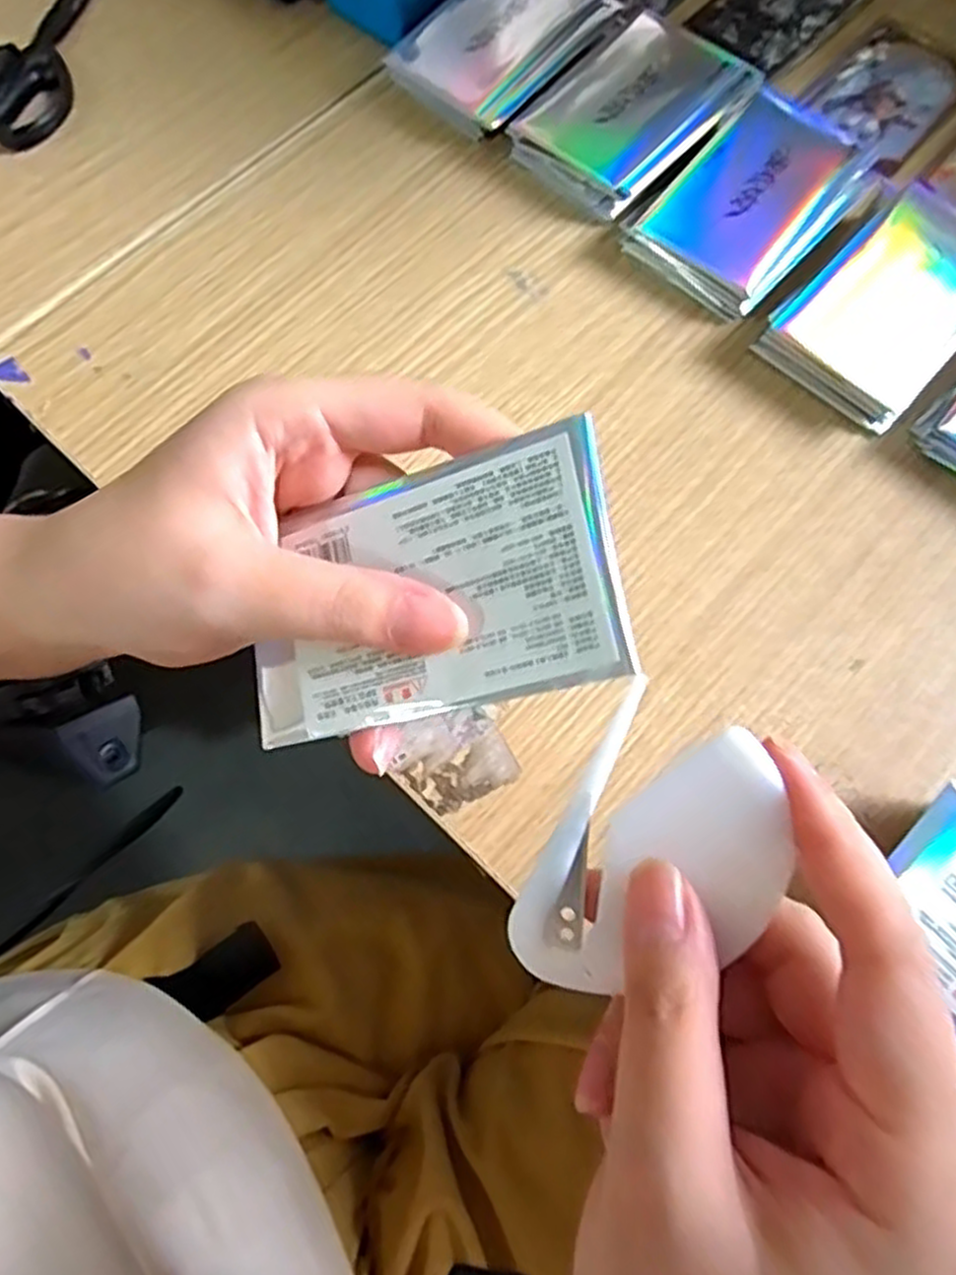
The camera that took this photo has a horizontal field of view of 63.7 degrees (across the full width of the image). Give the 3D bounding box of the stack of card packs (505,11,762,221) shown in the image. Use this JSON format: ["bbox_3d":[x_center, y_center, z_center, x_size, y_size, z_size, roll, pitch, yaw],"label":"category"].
[{"bbox_3d":[0.069,-0.237,0.350,0.071,0.022,0.093,41,76,13],"label":"stack of card packs"}]

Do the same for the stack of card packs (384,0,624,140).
[{"bbox_3d":[0.016,-0.286,0.368,0.067,0.021,0.100,40,76,13],"label":"stack of card packs"}]

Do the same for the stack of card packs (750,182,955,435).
[{"bbox_3d":[0.170,-0.136,0.316,0.064,0.024,0.092,43,77,14],"label":"stack of card packs"}]

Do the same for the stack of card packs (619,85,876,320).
[{"bbox_3d":[0.117,-0.187,0.333,0.093,0.023,0.068,-43,76,-13],"label":"stack of card packs"}]

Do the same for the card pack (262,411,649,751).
[{"bbox_3d":[-0.014,-0.010,0.181,0.093,0.004,0.057,-14,78,22],"label":"card pack"}]

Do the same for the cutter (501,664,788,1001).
[{"bbox_3d":[0.038,0.050,0.167,0.045,0.010,0.070,28,107,13],"label":"cutter"}]

